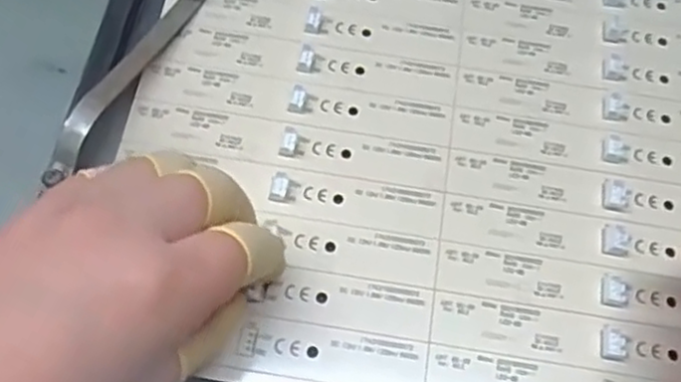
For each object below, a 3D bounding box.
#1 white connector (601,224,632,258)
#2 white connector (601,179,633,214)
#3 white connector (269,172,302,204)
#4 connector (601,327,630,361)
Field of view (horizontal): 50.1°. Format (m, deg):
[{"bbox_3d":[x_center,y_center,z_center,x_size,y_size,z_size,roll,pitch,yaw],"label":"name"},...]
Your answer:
[{"bbox_3d":[0.108,0.019,0.282,0.012,0.004,0.013,12,67,3],"label":"white connector"},{"bbox_3d":[0.110,0.002,0.289,0.012,0.006,0.013,10,67,3],"label":"white connector"},{"bbox_3d":[-0.022,-0.001,0.283,0.010,0.005,0.011,12,67,3],"label":"white connector"},{"bbox_3d":[0.101,0.055,0.266,0.010,0.004,0.011,8,67,2],"label":"connector"}]

